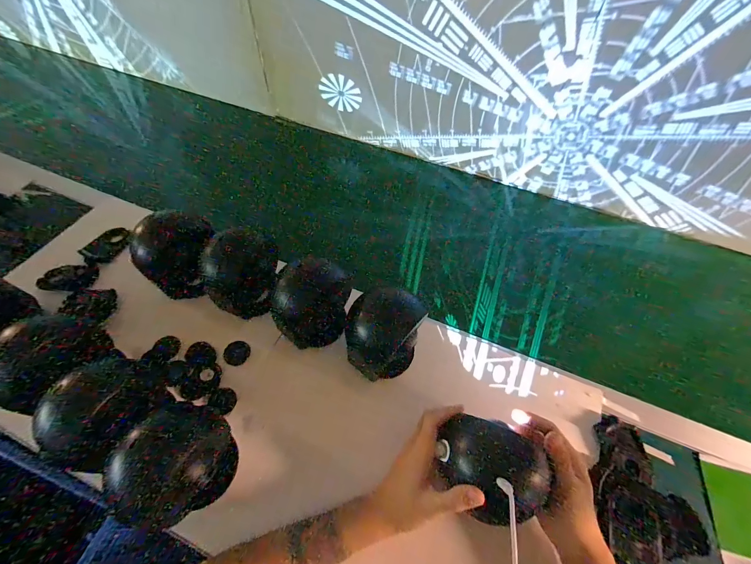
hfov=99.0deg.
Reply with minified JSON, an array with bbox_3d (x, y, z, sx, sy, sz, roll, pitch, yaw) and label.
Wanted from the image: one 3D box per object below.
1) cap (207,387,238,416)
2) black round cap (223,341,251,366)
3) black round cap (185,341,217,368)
[{"bbox_3d":[-0.214,0.169,0.454,0.038,0.005,0.036,1,56,-2],"label":"cap"},{"bbox_3d":[-0.212,0.108,0.490,0.035,0.007,0.037,1,56,-2],"label":"black round cap"},{"bbox_3d":[-0.261,0.112,0.484,0.038,0.015,0.043,-36,65,-24],"label":"black round cap"}]

